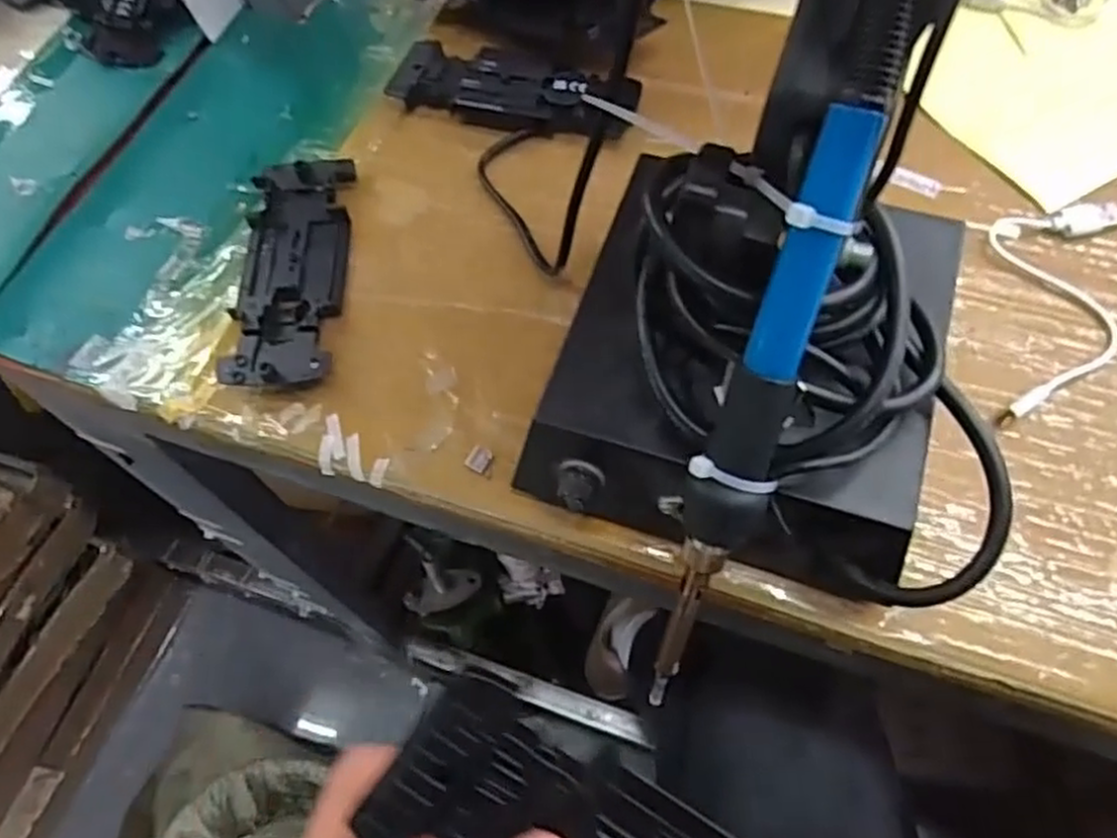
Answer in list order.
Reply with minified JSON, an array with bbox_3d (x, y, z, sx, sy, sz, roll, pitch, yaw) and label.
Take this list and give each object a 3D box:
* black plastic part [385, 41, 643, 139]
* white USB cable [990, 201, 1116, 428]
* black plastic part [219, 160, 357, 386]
[{"bbox_3d":[-0.024,-0.167,0.385,0.123,0.010,0.047,15,64,11],"label":"black plastic part"},{"bbox_3d":[0.203,-0.048,0.310,0.052,0.010,0.123,17,65,12],"label":"white USB cable"},{"bbox_3d":[-0.118,-0.067,0.340,0.045,0.012,0.119,-4,62,2],"label":"black plastic part"}]

